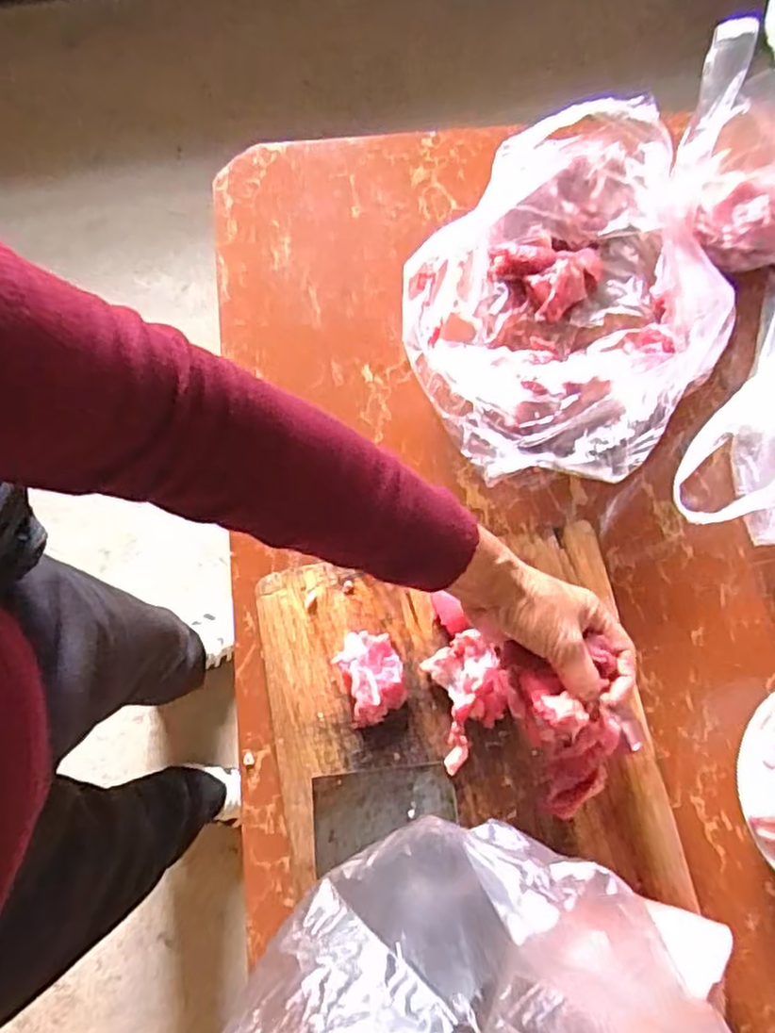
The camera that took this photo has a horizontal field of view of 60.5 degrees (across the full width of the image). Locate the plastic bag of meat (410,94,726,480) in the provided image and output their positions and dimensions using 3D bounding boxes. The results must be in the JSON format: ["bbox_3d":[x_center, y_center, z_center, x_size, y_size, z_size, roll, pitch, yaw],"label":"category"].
[{"bbox_3d":[0.154,-0.177,0.550,0.240,0.103,0.309,41,79,10],"label":"plastic bag of meat"}]

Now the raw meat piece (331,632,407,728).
[{"bbox_3d":[-0.011,0.117,0.489,0.045,0.019,0.062,-21,76,-6],"label":"raw meat piece"}]

